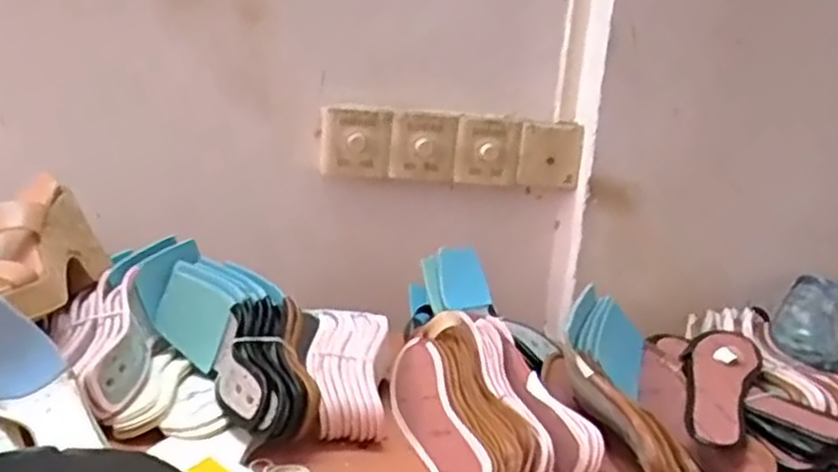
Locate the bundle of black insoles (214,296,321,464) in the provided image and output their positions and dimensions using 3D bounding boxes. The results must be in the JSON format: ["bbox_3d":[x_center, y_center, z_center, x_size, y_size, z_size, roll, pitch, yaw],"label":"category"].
[{"bbox_3d":[-0.146,0.125,0.715,0.081,0.063,0.172,1,30,-17],"label":"bundle of black insoles"}]

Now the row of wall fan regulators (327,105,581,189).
[{"bbox_3d":[0.038,-0.113,0.990,0.330,0.088,0.041,3,14,-8],"label":"row of wall fan regulators"}]

